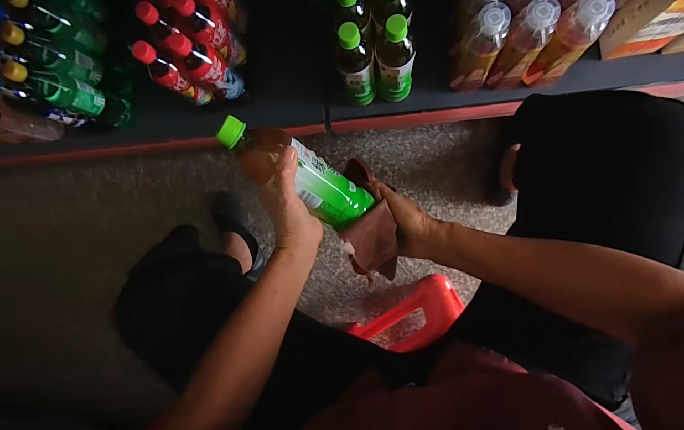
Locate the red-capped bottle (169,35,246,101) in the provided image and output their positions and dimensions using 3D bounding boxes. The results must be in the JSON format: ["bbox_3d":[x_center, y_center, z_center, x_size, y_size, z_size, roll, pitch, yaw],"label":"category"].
[{"bbox_3d":[-0.243,-0.267,0.597,0.051,0.164,0.061,41,95,7],"label":"red-capped bottle"}]

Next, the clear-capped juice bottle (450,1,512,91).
[{"bbox_3d":[0.231,-0.277,0.555,0.064,0.160,0.064,0,89,9],"label":"clear-capped juice bottle"}]

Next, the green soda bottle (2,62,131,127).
[{"bbox_3d":[-0.553,-0.248,0.690,0.076,0.239,0.067,21,93,9],"label":"green soda bottle"}]

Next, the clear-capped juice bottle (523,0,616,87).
[{"bbox_3d":[0.370,-0.280,0.540,0.067,0.170,0.066,0,89,9],"label":"clear-capped juice bottle"}]

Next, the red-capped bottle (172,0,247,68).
[{"bbox_3d":[-0.238,-0.333,0.596,0.059,0.153,0.067,22,93,8],"label":"red-capped bottle"}]

